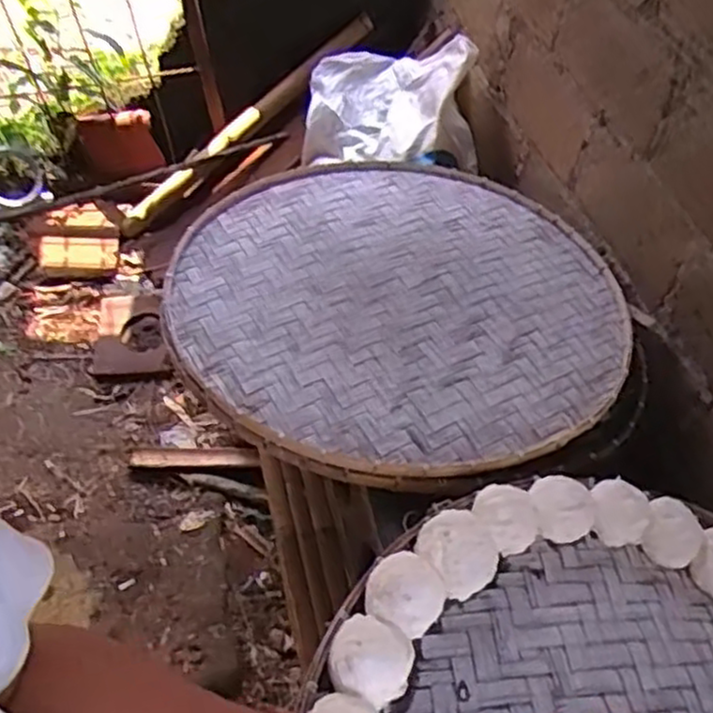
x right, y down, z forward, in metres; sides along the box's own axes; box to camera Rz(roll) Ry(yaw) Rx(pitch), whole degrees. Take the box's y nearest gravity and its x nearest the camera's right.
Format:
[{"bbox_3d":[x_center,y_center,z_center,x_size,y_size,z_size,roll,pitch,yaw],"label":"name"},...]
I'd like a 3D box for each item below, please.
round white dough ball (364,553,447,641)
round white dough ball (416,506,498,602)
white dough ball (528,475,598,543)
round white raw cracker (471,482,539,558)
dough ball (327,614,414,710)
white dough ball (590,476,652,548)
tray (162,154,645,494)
[{"bbox_3d":[0.055,0.268,0.845,0.082,0.069,0.081,2,52,-3],"label":"round white dough ball"},{"bbox_3d":[0.119,0.229,0.880,0.087,0.055,0.094,2,52,-3],"label":"round white dough ball"},{"bbox_3d":[0.253,0.185,0.934,0.087,0.051,0.077,-7,53,-10],"label":"white dough ball"},{"bbox_3d":[0.181,0.195,0.914,0.078,0.052,0.082,2,52,-3],"label":"round white raw cracker"},{"bbox_3d":[0.015,0.326,0.807,0.088,0.058,0.081,2,52,-3],"label":"dough ball"},{"bbox_3d":[0.335,0.196,0.954,0.077,0.034,0.081,2,52,-3],"label":"white dough ball"},{"bbox_3d":[0.071,-0.122,1.222,0.703,0.030,0.743,5,45,-5],"label":"tray"}]

